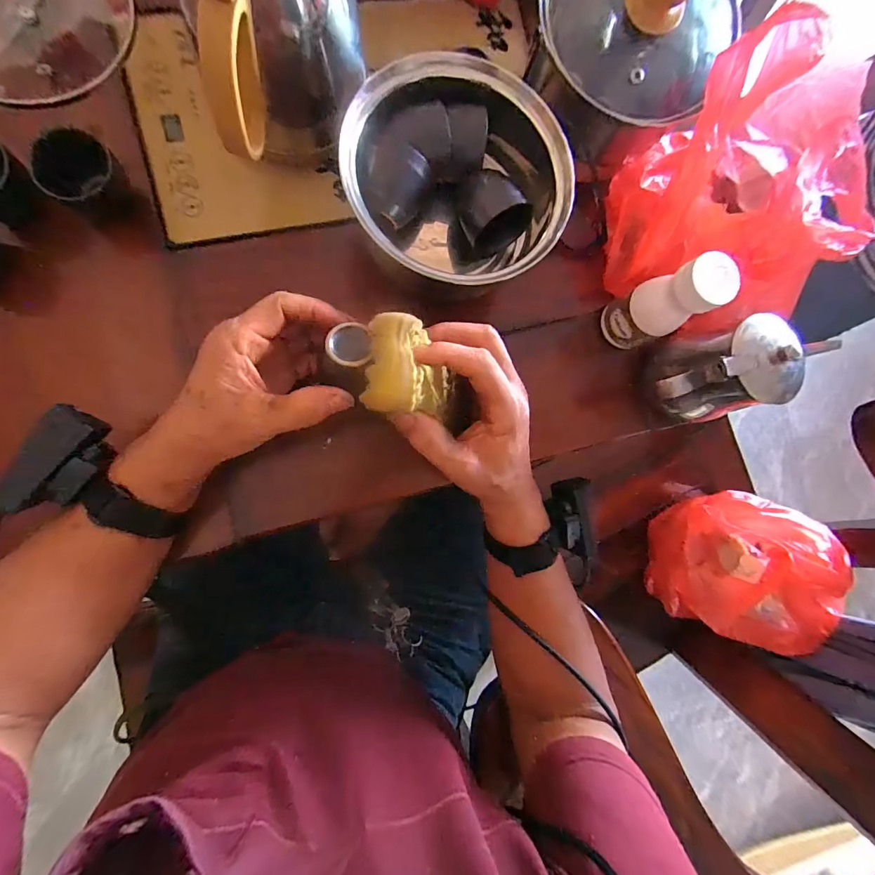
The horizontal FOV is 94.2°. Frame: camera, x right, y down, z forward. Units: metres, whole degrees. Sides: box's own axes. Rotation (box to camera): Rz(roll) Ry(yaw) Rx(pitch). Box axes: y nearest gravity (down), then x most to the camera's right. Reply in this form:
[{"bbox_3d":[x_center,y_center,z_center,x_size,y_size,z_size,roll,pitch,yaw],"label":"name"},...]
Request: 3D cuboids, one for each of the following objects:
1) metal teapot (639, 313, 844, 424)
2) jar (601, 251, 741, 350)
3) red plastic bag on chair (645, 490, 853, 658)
[{"bbox_3d":[0.234,-0.055,0.346,0.085,0.123,0.073,-2,89,-9],"label":"metal teapot"},{"bbox_3d":[0.191,-0.112,0.348,0.039,0.109,0.046,-27,93,-9],"label":"jar"},{"bbox_3d":[0.458,0.191,0.616,0.200,0.165,0.196,13,87,-9],"label":"red plastic bag on chair"}]

